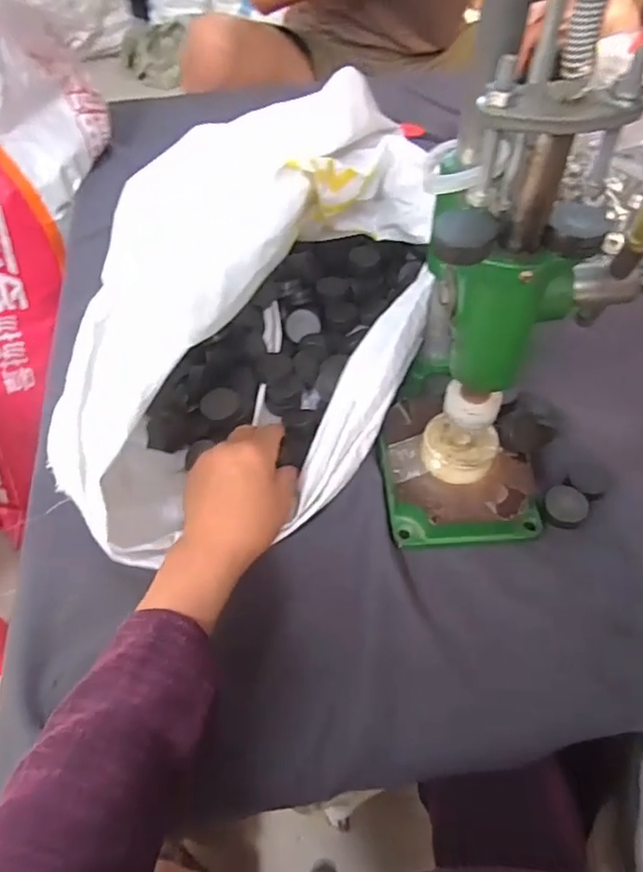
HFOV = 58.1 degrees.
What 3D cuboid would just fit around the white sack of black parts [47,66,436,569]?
[{"bbox_3d":[-0.031,-0.085,0.467,0.201,0.172,0.384,12,54,10],"label":"white sack of black parts"}]

